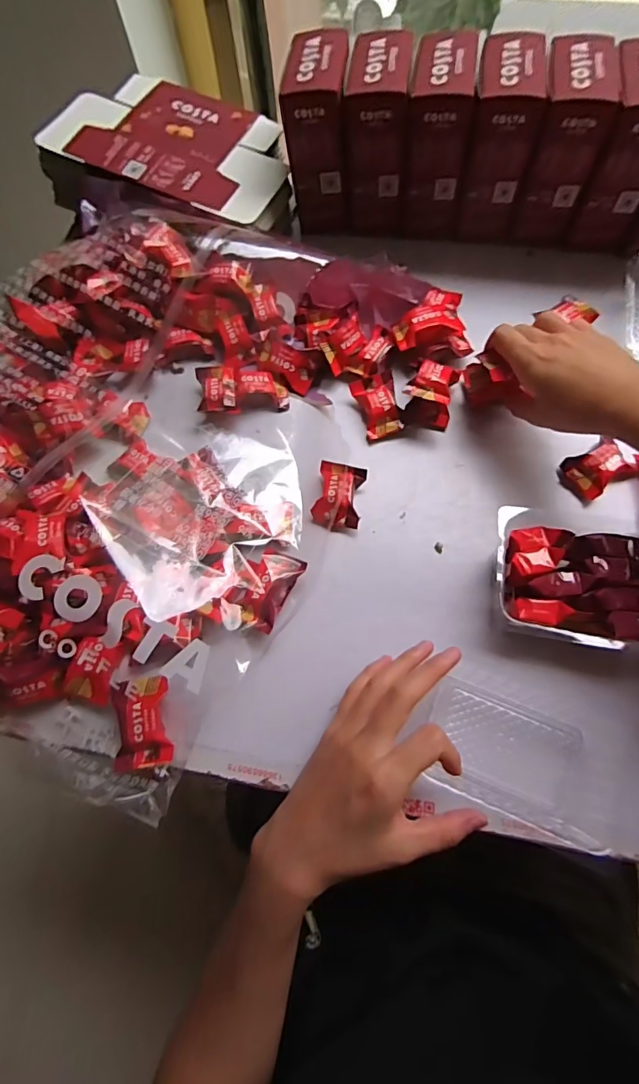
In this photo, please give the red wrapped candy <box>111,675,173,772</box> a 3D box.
[{"bbox_3d":[-0.122,0.123,0.316,0.038,0.016,0.056,-11,68,-2],"label":"red wrapped candy"}]

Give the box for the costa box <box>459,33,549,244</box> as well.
[{"bbox_3d":[0.168,-0.374,0.439,0.058,0.122,0.081,8,69,6],"label":"costa box"}]

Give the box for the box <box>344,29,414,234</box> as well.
[{"bbox_3d":[0.057,-0.389,0.452,0.059,0.123,0.087,3,69,4],"label":"box"}]

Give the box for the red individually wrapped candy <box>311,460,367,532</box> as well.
[{"bbox_3d":[0.016,-0.038,0.377,0.038,0.017,0.057,10,69,6],"label":"red individually wrapped candy"}]

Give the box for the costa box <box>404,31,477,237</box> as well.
[{"bbox_3d":[0.113,-0.381,0.446,0.060,0.125,0.086,5,69,5],"label":"costa box"}]

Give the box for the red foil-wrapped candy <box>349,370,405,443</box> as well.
[{"bbox_3d":[0.052,-0.120,0.408,0.036,0.018,0.058,-12,68,-2],"label":"red foil-wrapped candy"}]

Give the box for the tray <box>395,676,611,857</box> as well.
[{"bbox_3d":[0.125,0.140,0.302,0.124,0.014,0.066,21,71,11],"label":"tray"}]

